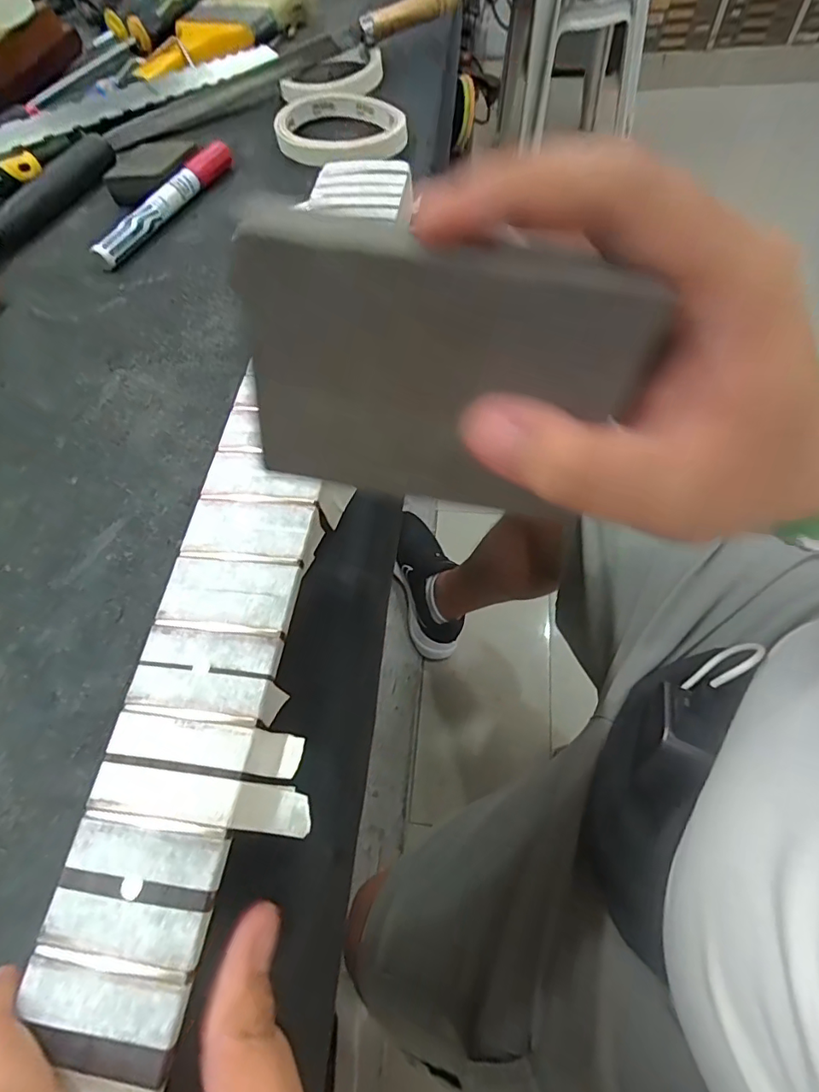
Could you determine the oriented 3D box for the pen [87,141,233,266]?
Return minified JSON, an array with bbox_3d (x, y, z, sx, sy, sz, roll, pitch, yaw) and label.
[{"bbox_3d":[-0.164,-0.234,0.341,0.013,0.018,0.124,27,68,18],"label":"pen"}]

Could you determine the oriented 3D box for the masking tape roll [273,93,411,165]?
[{"bbox_3d":[-0.049,-0.308,0.377,0.107,0.022,0.072,33,70,20],"label":"masking tape roll"}]

